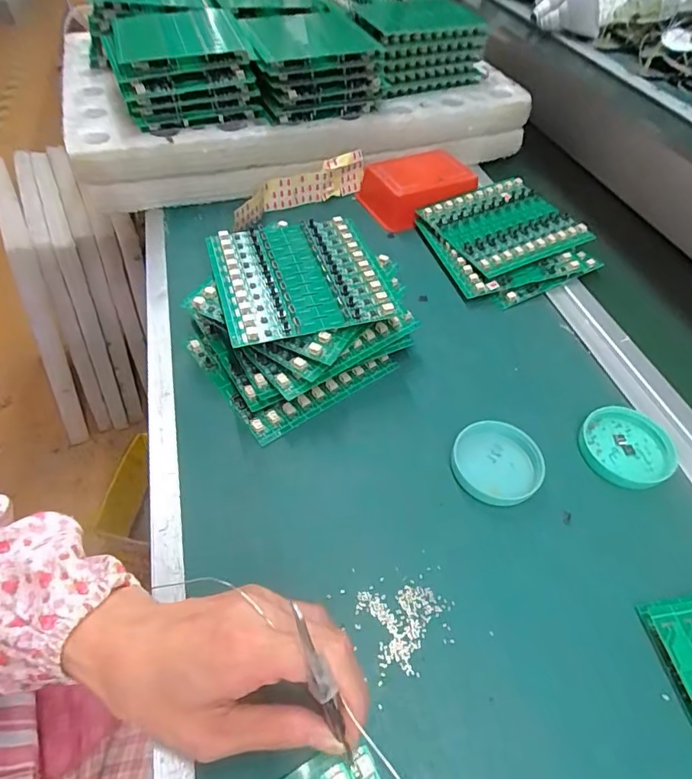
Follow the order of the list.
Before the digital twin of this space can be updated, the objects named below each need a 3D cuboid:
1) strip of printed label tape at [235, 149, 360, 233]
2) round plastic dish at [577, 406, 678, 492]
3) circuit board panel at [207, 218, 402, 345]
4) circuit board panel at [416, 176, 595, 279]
[{"bbox_3d":[-0.052,-0.231,0.553,0.187,0.045,0.029,-33,60,-26],"label":"strip of printed label tape"},{"bbox_3d":[0.215,0.043,0.363,0.063,0.015,0.063,2,51,-2],"label":"round plastic dish"},{"bbox_3d":[-0.039,-0.096,0.390,0.130,0.010,0.135,-13,53,-14],"label":"circuit board panel"},{"bbox_3d":[0.174,-0.180,0.519,0.143,0.015,0.125,-23,56,-16],"label":"circuit board panel"}]

